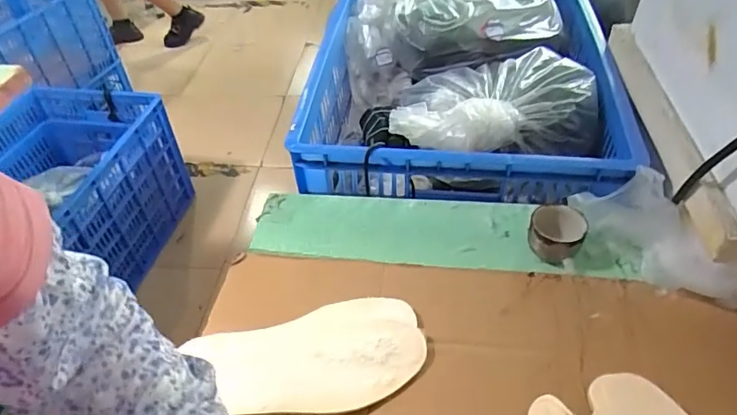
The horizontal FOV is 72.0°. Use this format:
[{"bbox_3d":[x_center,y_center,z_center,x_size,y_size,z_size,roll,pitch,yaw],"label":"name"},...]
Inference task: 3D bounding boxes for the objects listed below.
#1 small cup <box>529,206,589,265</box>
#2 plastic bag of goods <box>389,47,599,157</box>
[{"bbox_3d":[0.223,0.032,0.603,0.059,0.043,0.055,-2,44,2],"label":"small cup"},{"bbox_3d":[0.200,-0.168,0.801,0.296,0.092,0.248,11,45,14],"label":"plastic bag of goods"}]

